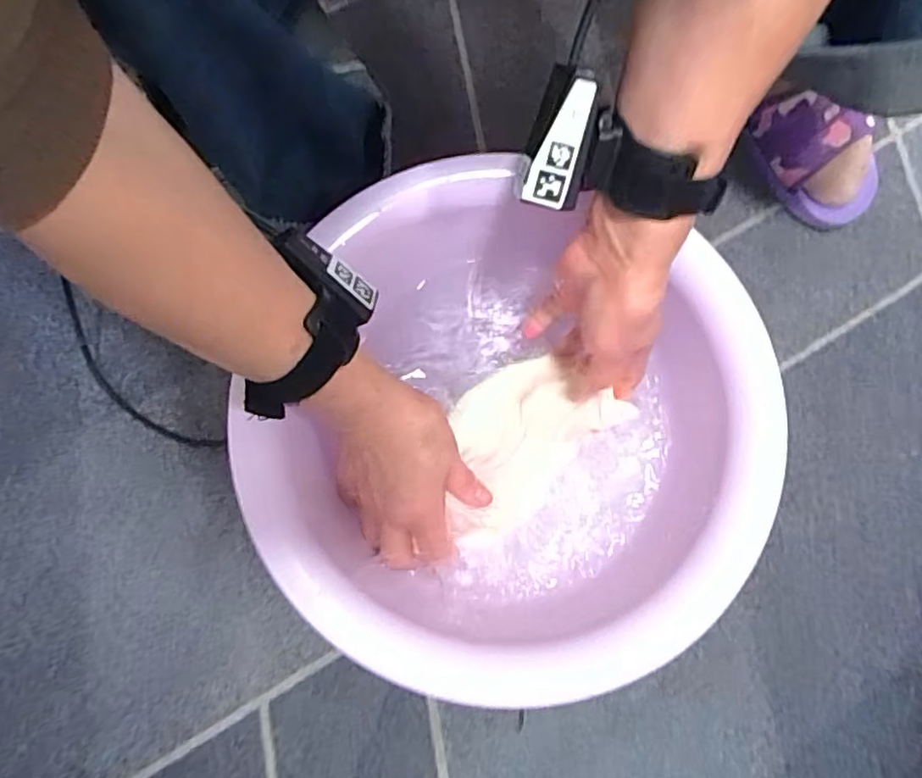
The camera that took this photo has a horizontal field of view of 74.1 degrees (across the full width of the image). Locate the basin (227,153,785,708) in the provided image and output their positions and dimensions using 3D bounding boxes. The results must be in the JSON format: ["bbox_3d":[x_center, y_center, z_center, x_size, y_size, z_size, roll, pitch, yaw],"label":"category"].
[{"bbox_3d":[0.031,0.037,0.444,0.321,0.130,0.317,0,78,-2],"label":"basin"}]

